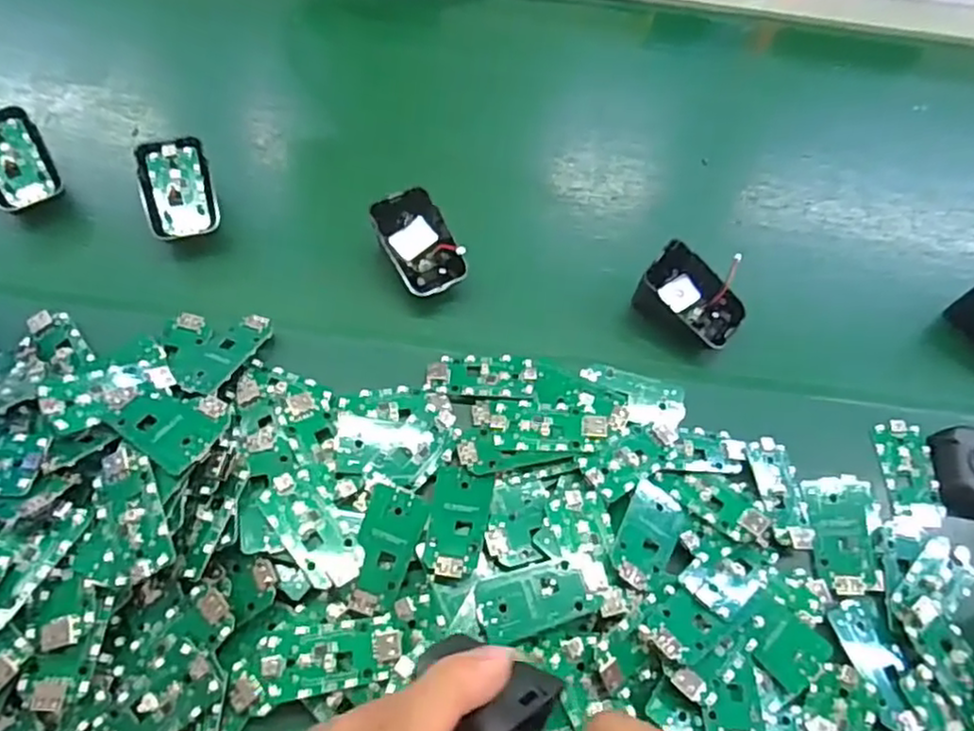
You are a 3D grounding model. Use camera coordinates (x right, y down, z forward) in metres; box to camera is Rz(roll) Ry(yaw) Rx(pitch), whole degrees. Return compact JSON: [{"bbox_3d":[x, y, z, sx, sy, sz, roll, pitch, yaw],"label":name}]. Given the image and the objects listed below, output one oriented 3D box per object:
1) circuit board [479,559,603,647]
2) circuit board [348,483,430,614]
[{"bbox_3d":[0.024,0.114,0.333,0.055,0.010,0.028,-14,62,-12],"label":"circuit board"},{"bbox_3d":[-0.052,0.093,0.346,0.028,0.008,0.062,15,60,4],"label":"circuit board"}]

